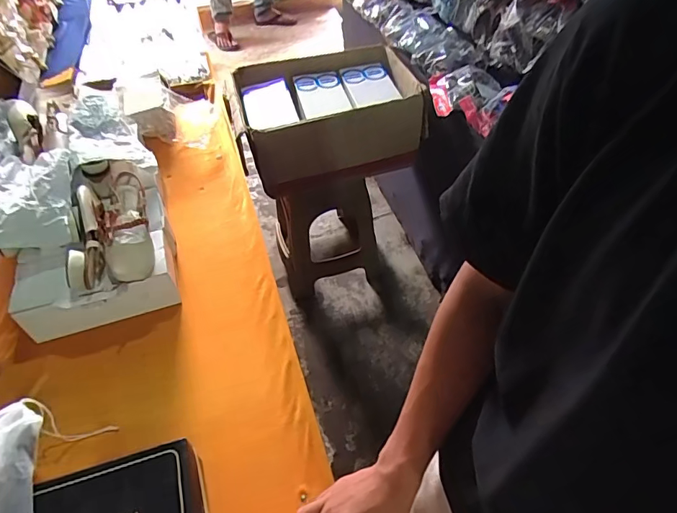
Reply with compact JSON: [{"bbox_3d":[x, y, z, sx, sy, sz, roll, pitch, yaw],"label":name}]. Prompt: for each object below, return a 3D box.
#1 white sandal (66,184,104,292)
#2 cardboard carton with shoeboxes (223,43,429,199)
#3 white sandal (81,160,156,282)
[{"bbox_3d":[-0.470,-0.036,0.859,0.063,0.062,0.209,-8,67,-4],"label":"white sandal"},{"bbox_3d":[-0.038,-0.434,1.451,0.552,0.269,0.356,-16,50,-11],"label":"cardboard carton with shoeboxes"},{"bbox_3d":[-0.413,-0.079,0.881,0.089,0.077,0.288,-21,51,-15],"label":"white sandal"}]

